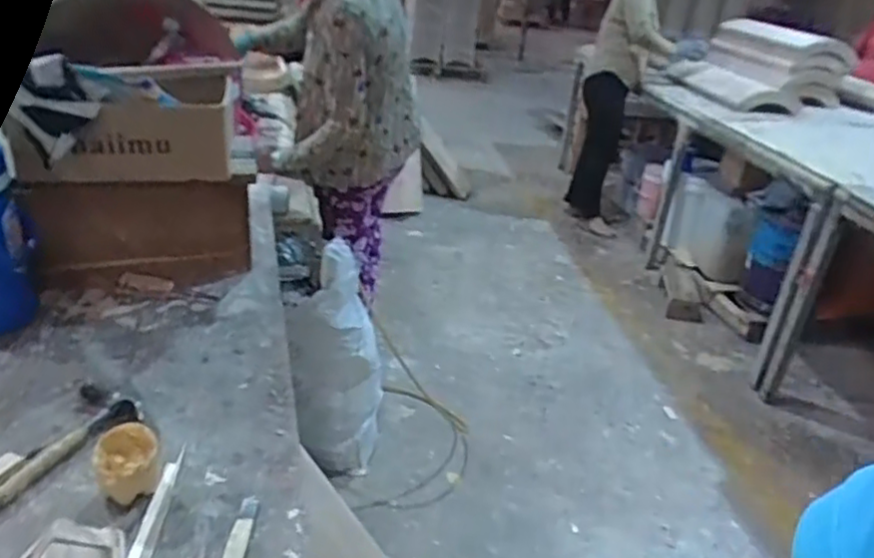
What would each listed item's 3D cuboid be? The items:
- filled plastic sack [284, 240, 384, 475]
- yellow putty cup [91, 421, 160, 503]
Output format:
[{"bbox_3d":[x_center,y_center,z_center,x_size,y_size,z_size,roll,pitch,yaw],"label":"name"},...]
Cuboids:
[{"bbox_3d":[-0.245,0.216,1.770,0.181,0.599,0.299,12,28,11],"label":"filled plastic sack"},{"bbox_3d":[-0.295,0.179,0.630,0.056,0.048,0.063,-7,29,-23],"label":"yellow putty cup"}]

